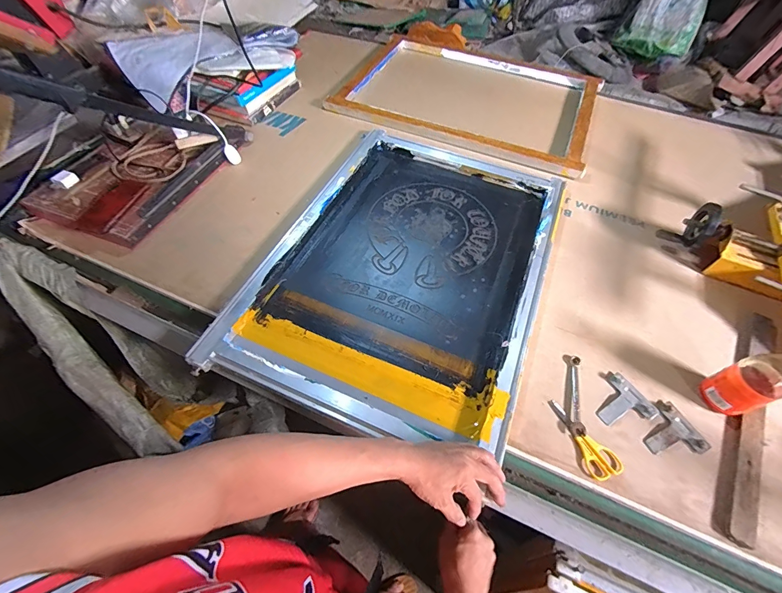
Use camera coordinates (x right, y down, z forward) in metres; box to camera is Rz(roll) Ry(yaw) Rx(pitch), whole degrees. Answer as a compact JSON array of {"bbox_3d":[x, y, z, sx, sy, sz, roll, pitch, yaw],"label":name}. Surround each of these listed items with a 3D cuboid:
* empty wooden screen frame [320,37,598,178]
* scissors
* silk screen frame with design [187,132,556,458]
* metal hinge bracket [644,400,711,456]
[{"bbox_3d":[0.249,-0.643,1.125,0.749,0.036,0.615,21,58,12],"label":"empty wooden screen frame"},{"bbox_3d":[0.298,0.222,0.562,0.048,0.011,0.130,-26,61,-18],"label":"scissors"},{"bbox_3d":[0.047,-0.088,0.770,0.531,0.038,0.744,20,57,11],"label":"silk screen frame with design"},{"bbox_3d":[0.441,0.216,0.566,0.084,0.009,0.084,-18,58,-14],"label":"metal hinge bracket"}]

